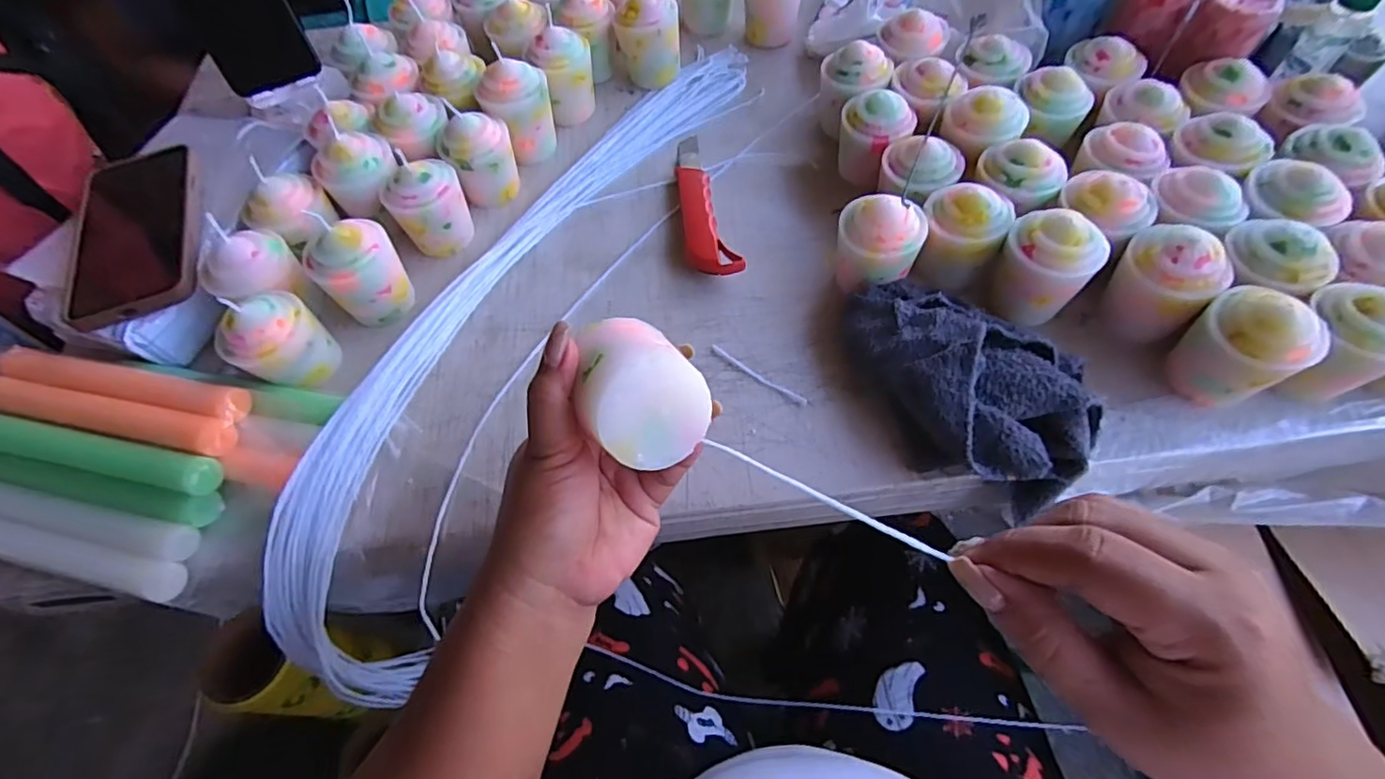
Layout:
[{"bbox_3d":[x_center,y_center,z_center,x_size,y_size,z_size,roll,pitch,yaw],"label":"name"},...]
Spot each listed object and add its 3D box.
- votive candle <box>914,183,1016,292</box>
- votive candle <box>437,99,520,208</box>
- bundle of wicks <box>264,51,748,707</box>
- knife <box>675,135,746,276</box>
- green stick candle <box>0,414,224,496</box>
[{"bbox_3d":[0.186,-0.106,0.419,0.054,0.057,0.051,6,62,7],"label":"votive candle"},{"bbox_3d":[-0.170,-0.185,0.490,0.054,0.064,0.045,-21,62,-7],"label":"votive candle"},{"bbox_3d":[-0.136,-0.076,0.506,0.131,0.128,0.604,22,65,15],"label":"bundle of wicks"},{"bbox_3d":[0.002,-0.155,0.493,0.037,0.019,0.166,-13,62,-3],"label":"knife"},{"bbox_3d":[-0.385,0.042,0.387,0.180,0.022,0.024,9,63,8],"label":"green stick candle"}]

